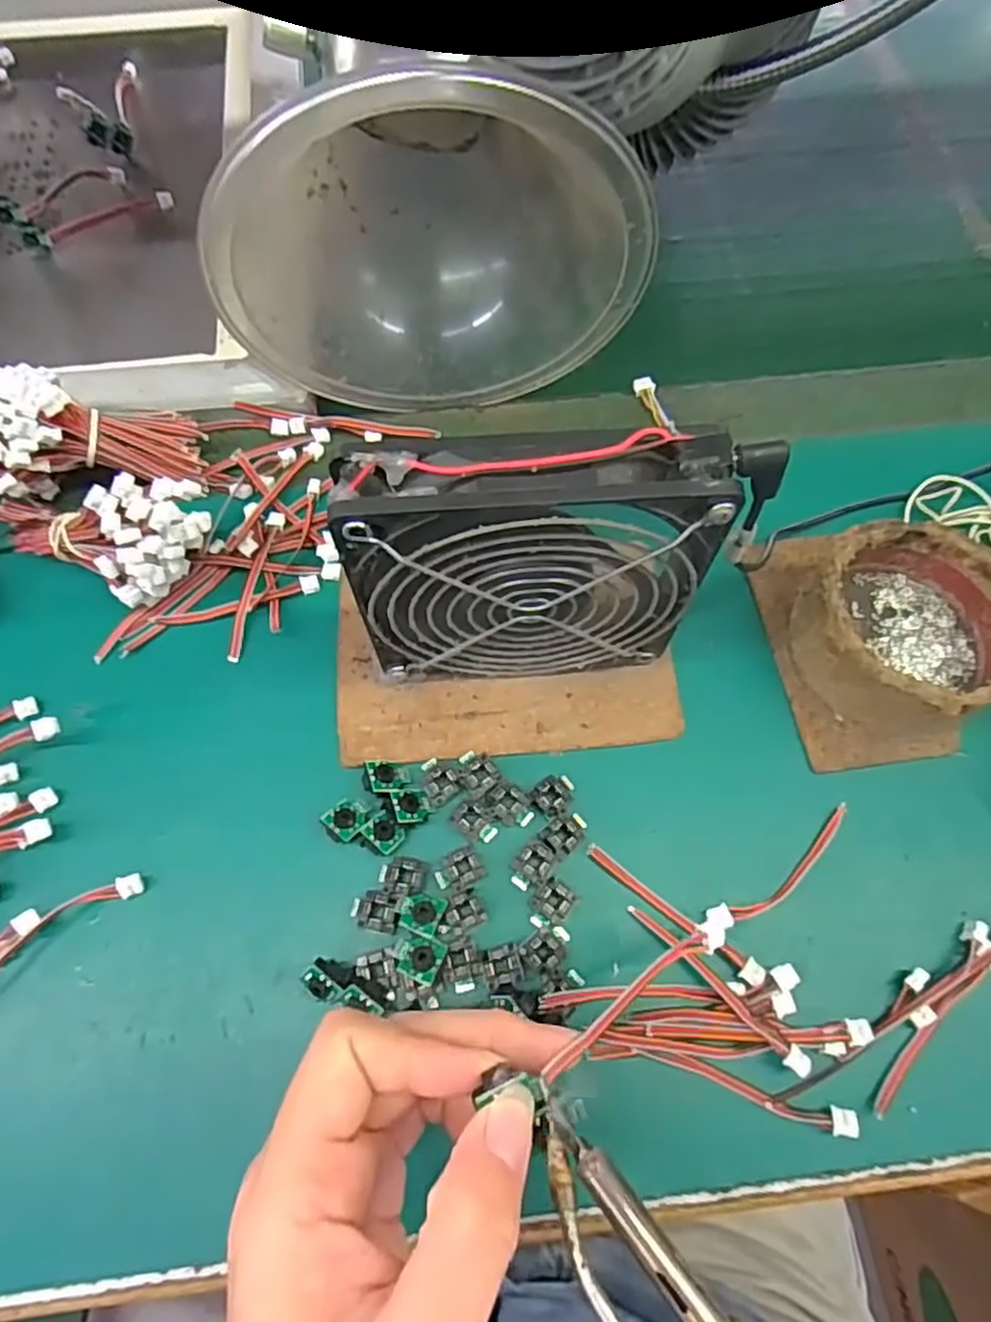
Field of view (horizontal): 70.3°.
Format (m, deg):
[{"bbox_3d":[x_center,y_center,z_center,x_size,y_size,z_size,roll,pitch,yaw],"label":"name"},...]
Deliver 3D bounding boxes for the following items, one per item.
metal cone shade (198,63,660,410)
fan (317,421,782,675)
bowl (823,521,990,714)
[{"bbox_3d":[-0.027,-0.188,0.315,0.170,0.146,0.113,-6,66,-2],"label":"metal cone shade"},{"bbox_3d":[0.016,-0.028,0.253,0.123,0.126,0.026,-3,66,0],"label":"fan"},{"bbox_3d":[0.171,-0.015,0.292,0.079,0.040,0.081,0,66,1],"label":"bowl"}]

